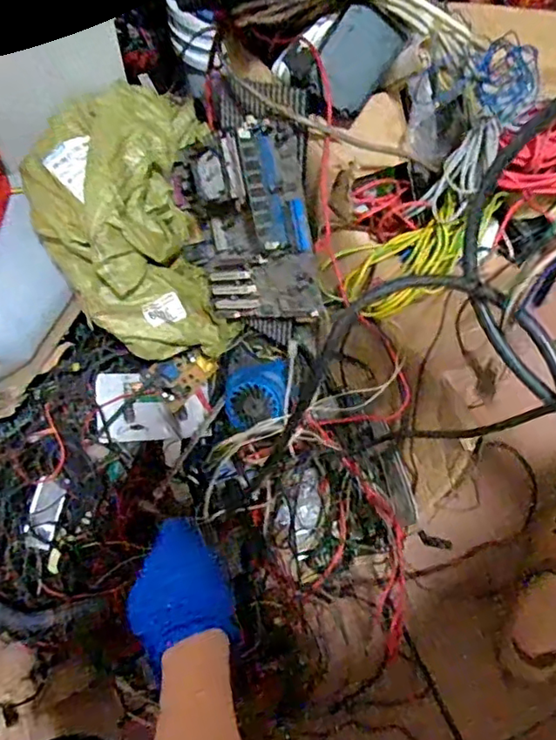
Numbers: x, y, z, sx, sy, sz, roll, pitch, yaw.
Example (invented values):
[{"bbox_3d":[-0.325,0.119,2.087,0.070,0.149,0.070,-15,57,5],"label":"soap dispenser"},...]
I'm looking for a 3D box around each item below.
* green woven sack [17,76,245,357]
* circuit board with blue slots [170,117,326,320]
[{"bbox_3d":[-0.210,-0.206,0.814,0.236,0.212,0.325,-10,57,-8],"label":"green woven sack"},{"bbox_3d":[-0.049,-0.183,0.758,0.231,0.246,0.048,7,29,46],"label":"circuit board with blue slots"}]

